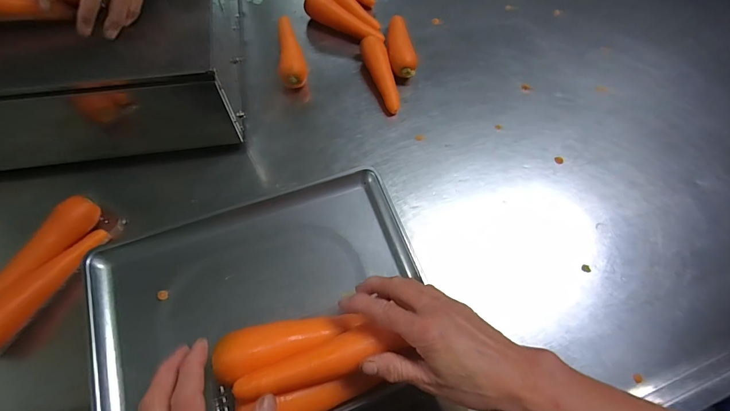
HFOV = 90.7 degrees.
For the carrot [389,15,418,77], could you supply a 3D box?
[{"bbox_3d":[0.066,-0.291,0.657,0.050,0.040,0.143,-2,68,0],"label":"carrot"}]

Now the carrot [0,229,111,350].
[{"bbox_3d":[-0.418,0.103,0.464,0.033,0.039,0.187,25,55,12],"label":"carrot"}]

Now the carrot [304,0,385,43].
[{"bbox_3d":[-0.038,-0.345,0.680,0.168,0.044,0.040,31,72,13],"label":"carrot"}]

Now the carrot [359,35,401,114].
[{"bbox_3d":[0.028,-0.232,0.633,0.042,0.040,0.154,-16,68,-5],"label":"carrot"}]

